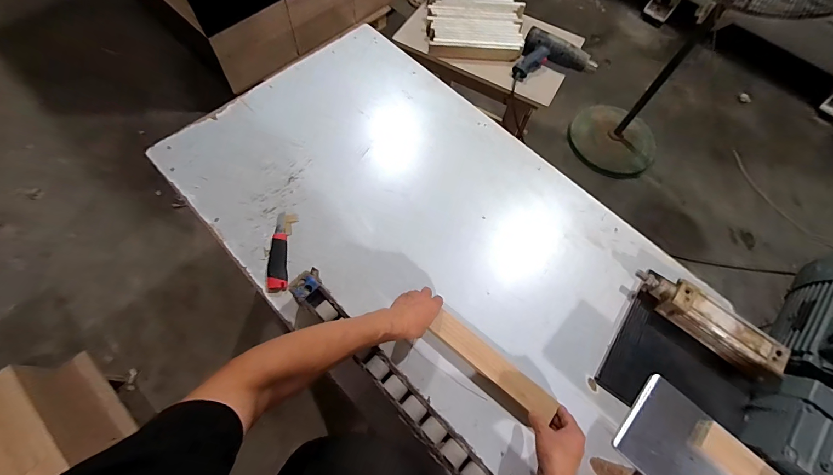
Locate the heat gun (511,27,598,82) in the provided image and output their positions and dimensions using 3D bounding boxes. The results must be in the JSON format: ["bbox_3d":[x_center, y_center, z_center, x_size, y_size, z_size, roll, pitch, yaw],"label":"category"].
[{"bbox_3d":[0.454,-0.566,1.174,0.246,0.063,0.174,23,66,7],"label":"heat gun"}]

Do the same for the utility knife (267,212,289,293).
[{"bbox_3d":[-0.291,0.026,0.760,0.039,0.015,0.176,-6,66,-6],"label":"utility knife"}]

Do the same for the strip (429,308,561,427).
[{"bbox_3d":[0.139,0.234,0.670,0.253,0.018,0.046,37,70,18],"label":"strip"}]

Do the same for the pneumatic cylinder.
[{"bbox_3d":[0.551,0.161,0.702,0.275,0.073,0.067,39,69,13],"label":"pneumatic cylinder"}]

